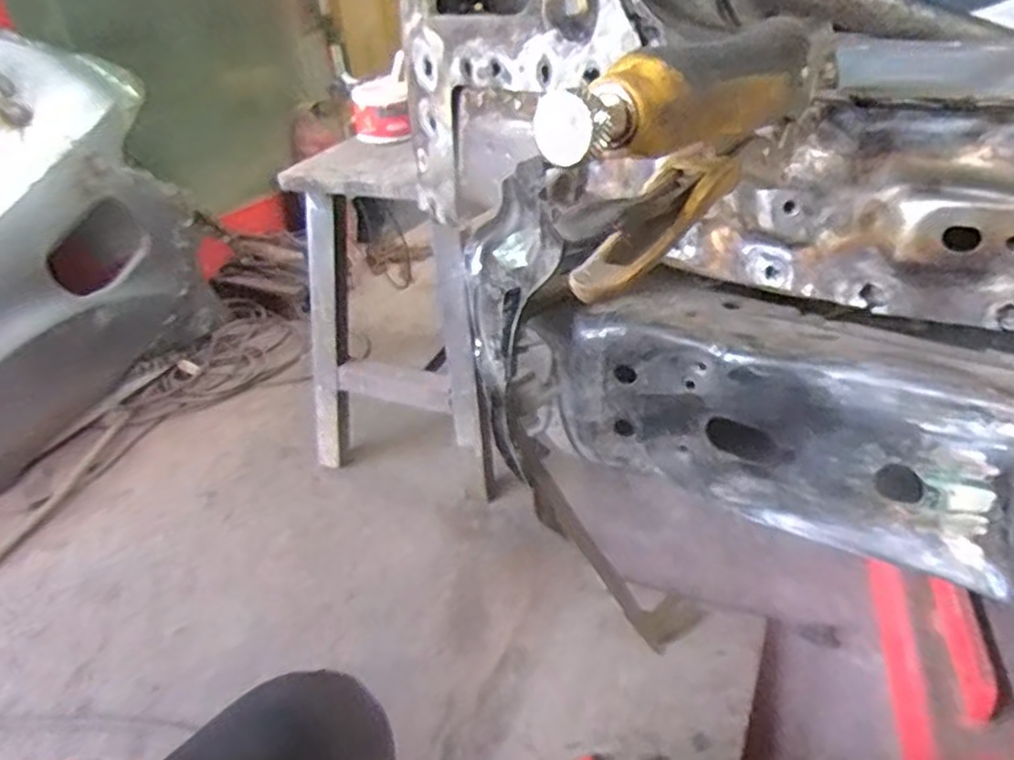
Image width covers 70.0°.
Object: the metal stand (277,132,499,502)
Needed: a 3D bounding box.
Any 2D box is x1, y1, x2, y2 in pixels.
[{"bbox_3d":[-0.227,-0.091,1.271,0.344,0.588,0.232,-3,29,5],"label":"metal stand"}]

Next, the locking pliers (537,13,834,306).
[{"bbox_3d":[0.072,-0.084,0.240,0.027,0.057,0.198,13,34,30],"label":"locking pliers"}]

